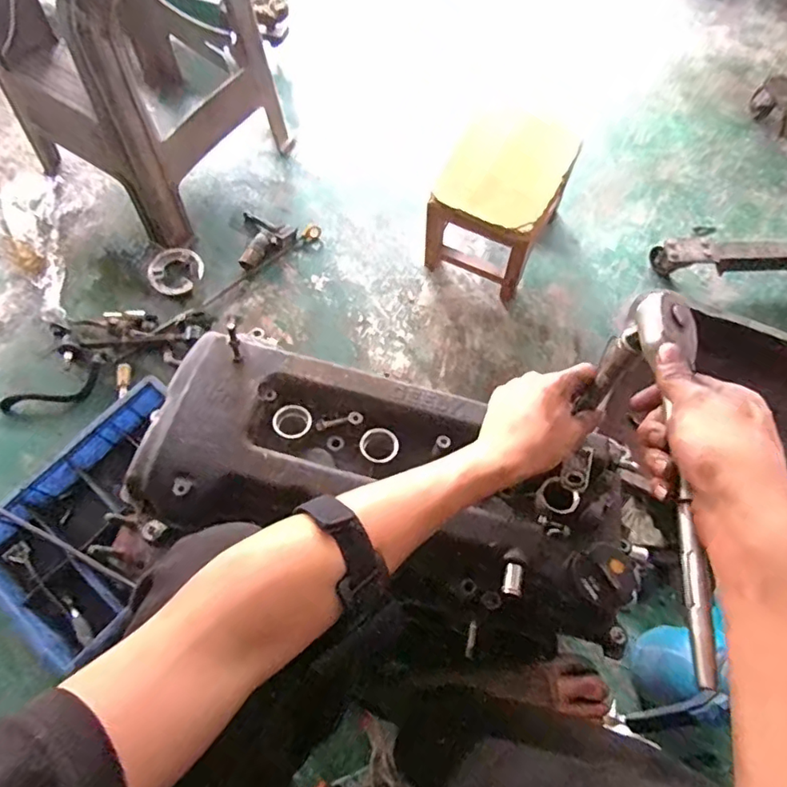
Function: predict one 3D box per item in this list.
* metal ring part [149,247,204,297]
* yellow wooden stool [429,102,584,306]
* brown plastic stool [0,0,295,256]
[{"bbox_3d":[-0.494,-0.276,1.266,0.106,0.029,0.120,27,69,8],"label":"metal ring part"},{"bbox_3d":[0.229,-0.422,1.244,0.239,0.225,0.326,25,69,7],"label":"yellow wooden stool"},{"bbox_3d":[-0.544,-0.708,1.117,0.445,0.564,0.442,30,70,9],"label":"brown plastic stool"}]

